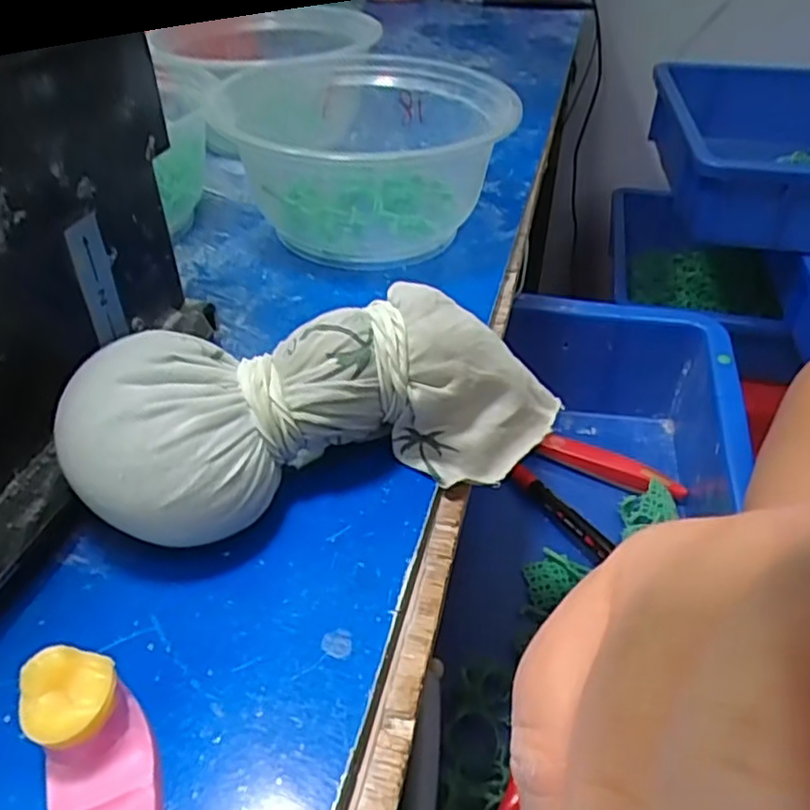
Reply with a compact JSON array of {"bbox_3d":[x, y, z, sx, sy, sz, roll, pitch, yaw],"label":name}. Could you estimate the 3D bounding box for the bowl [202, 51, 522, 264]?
[{"bbox_3d":[-0.021,-0.121,0.338,0.130,0.062,0.116,-5,41,-6],"label":"bowl"}]

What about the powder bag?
[{"bbox_3d":[-0.020,0.000,0.208,0.149,0.049,0.055,-16,44,-19],"label":"powder bag"}]

